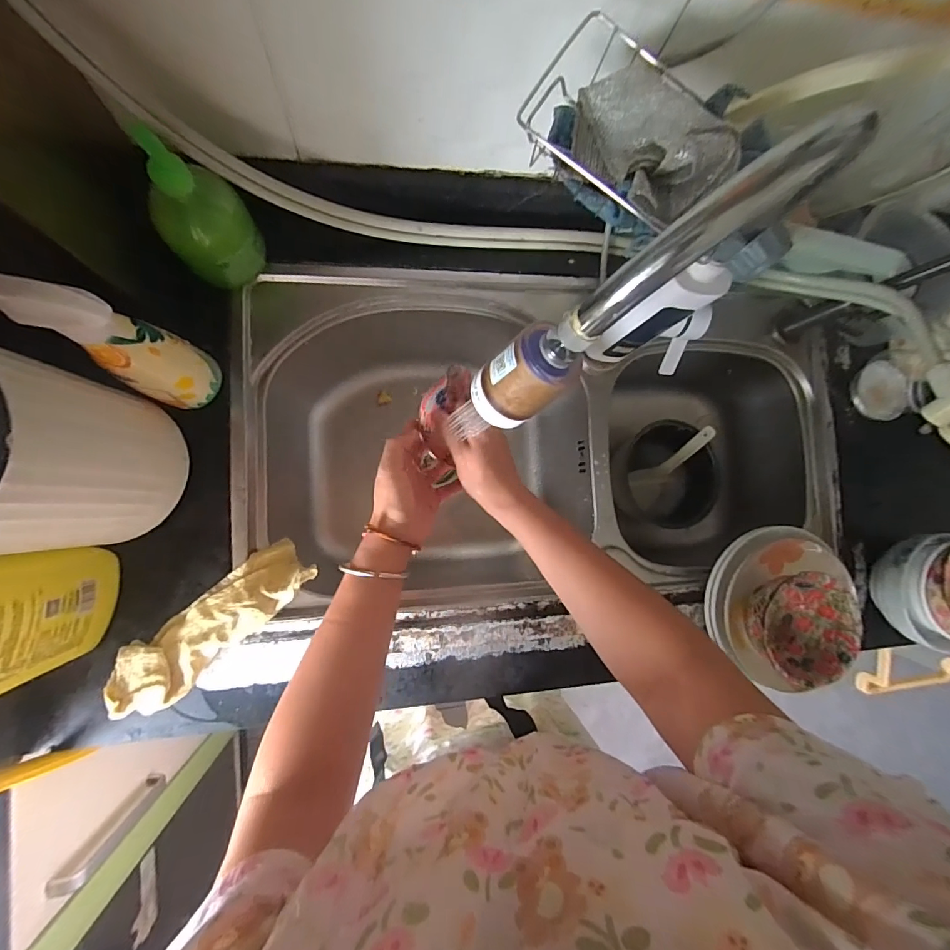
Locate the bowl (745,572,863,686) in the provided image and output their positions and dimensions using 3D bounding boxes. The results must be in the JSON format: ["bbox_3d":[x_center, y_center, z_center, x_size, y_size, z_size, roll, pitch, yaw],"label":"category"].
[{"bbox_3d":[0.363,0.170,0.479,0.112,0.051,0.113,1,86,-9],"label":"bowl"}]

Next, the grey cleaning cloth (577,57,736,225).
[{"bbox_3d":[0.117,-0.246,0.305,0.072,0.048,0.134,-23,65,-10],"label":"grey cleaning cloth"}]

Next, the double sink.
[{"bbox_3d":[0.101,-0.035,0.634,0.774,0.230,0.418,1,86,-9],"label":"double sink"}]

